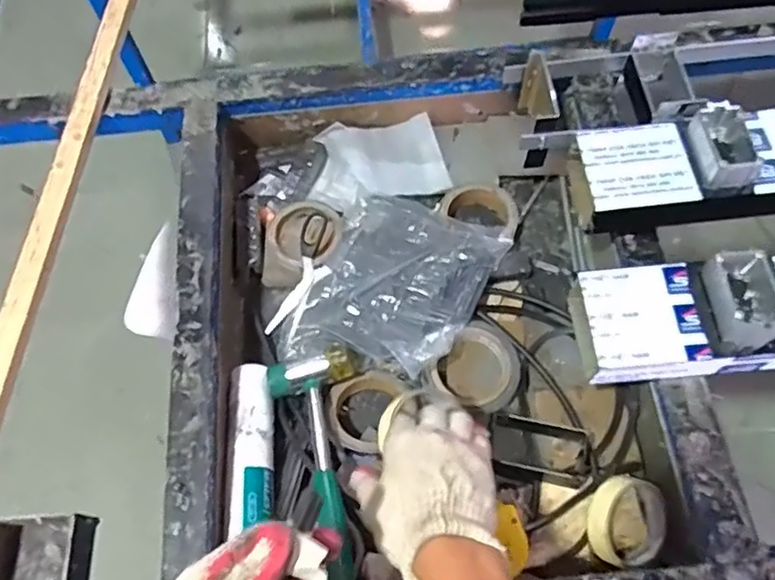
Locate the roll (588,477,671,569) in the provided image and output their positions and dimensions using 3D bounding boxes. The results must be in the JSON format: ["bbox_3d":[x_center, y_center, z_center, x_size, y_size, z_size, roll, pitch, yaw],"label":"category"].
[{"bbox_3d":[0.237,0.231,0.622,0.085,0.031,0.085,5,80,-30],"label":"roll"}]

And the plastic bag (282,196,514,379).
[{"bbox_3d":[0.005,-0.002,0.725,0.187,0.047,0.250,27,70,15],"label":"plastic bag"}]

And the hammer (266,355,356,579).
[{"bbox_3d":[-0.066,0.185,0.604,0.071,0.034,0.279,-16,49,-4],"label":"hammer"}]

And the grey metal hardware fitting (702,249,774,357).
[{"bbox_3d":[0.330,0.008,0.575,0.066,0.039,0.094,-4,66,2],"label":"grey metal hardware fitting"}]

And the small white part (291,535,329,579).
[{"bbox_3d":[-0.044,0.158,0.364,0.020,0.008,0.023,9,67,8],"label":"small white part"}]

